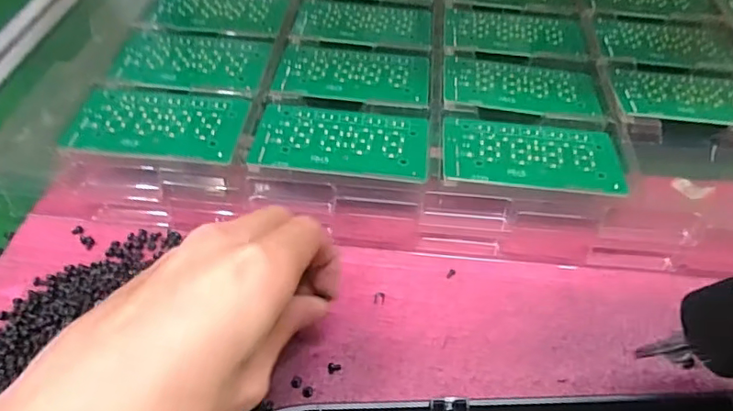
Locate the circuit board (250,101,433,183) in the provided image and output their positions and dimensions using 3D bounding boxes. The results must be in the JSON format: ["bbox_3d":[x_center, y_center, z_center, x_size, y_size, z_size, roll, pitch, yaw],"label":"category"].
[{"bbox_3d":[-0.015,-0.041,0.340,0.106,0.004,0.057,6,49,1],"label":"circuit board"}]

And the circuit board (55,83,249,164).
[{"bbox_3d":[-0.130,-0.053,0.344,0.104,0.010,0.056,7,54,3],"label":"circuit board"}]

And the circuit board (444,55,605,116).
[{"bbox_3d":[0.108,-0.085,0.381,0.105,0.004,0.058,6,47,0],"label":"circuit board"}]

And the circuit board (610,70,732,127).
[{"bbox_3d":[0.225,-0.075,0.372,0.104,0.004,0.060,4,45,1],"label":"circuit board"}]

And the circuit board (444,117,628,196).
[{"bbox_3d":[0.101,-0.032,0.335,0.105,0.004,0.058,5,46,2],"label":"circuit board"}]

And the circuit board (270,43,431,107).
[{"bbox_3d":[-0.009,-0.093,0.384,0.104,0.004,0.060,7,49,2],"label":"circuit board"}]

